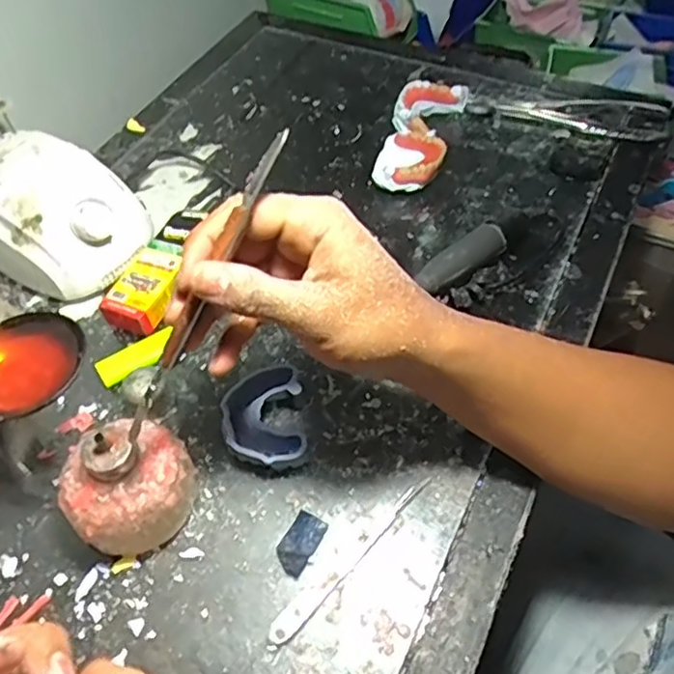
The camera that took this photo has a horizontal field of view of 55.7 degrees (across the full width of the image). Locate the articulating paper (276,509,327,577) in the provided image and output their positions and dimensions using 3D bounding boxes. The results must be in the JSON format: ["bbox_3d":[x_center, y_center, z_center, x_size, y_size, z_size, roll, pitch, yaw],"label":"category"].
[{"bbox_3d":[-0.023,0.125,0.389,0.021,0.004,0.037,25,58,19],"label":"articulating paper"}]

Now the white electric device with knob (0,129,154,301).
[{"bbox_3d":[-0.231,-0.099,0.519,0.138,0.078,0.104,27,59,20],"label":"white electric device with knob"}]

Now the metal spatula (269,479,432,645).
[{"bbox_3d":[0.009,0.131,0.384,0.013,0.004,0.128,37,62,25],"label":"metal spatula"}]

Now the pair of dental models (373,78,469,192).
[{"bbox_3d":[0.078,-0.188,0.601,0.065,0.036,0.141,13,55,11],"label":"pair of dental models"}]

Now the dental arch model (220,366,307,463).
[{"bbox_3d":[-0.048,0.057,0.428,0.052,0.027,0.067,-6,54,-3],"label":"dental arch model"}]

